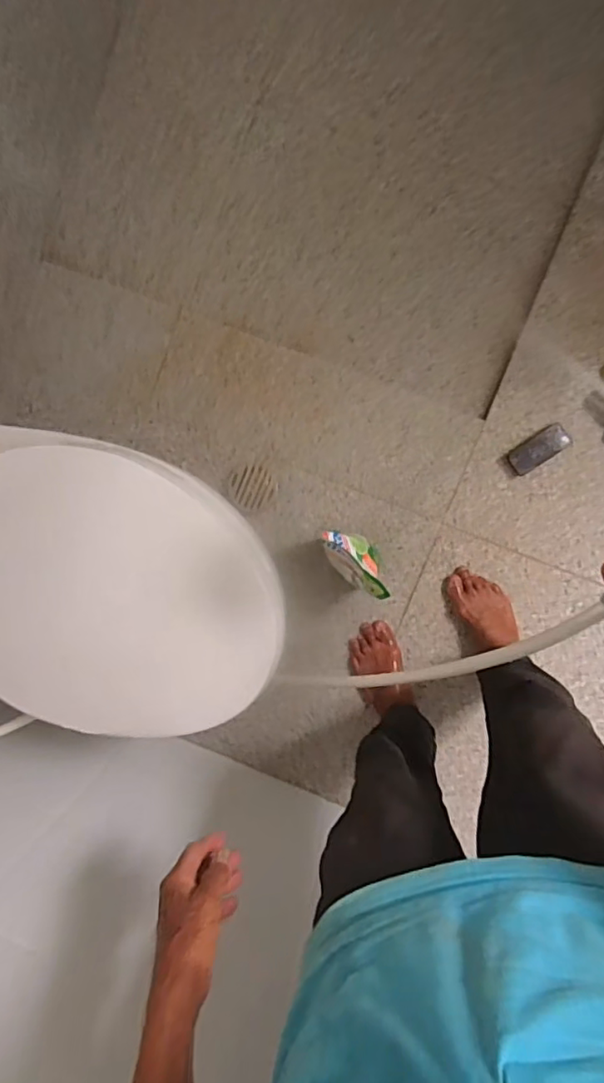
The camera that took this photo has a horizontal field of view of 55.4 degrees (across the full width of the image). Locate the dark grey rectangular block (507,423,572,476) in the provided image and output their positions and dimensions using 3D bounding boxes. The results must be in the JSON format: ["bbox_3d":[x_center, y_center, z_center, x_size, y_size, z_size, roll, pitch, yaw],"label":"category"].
[{"bbox_3d":[0.428,-0.167,1.033,0.113,0.032,0.051,-33,90,8],"label":"dark grey rectangular block"}]

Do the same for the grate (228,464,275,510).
[{"bbox_3d":[-0.096,-0.107,1.105,0.089,0.011,0.086,0,94,7],"label":"grate"}]

